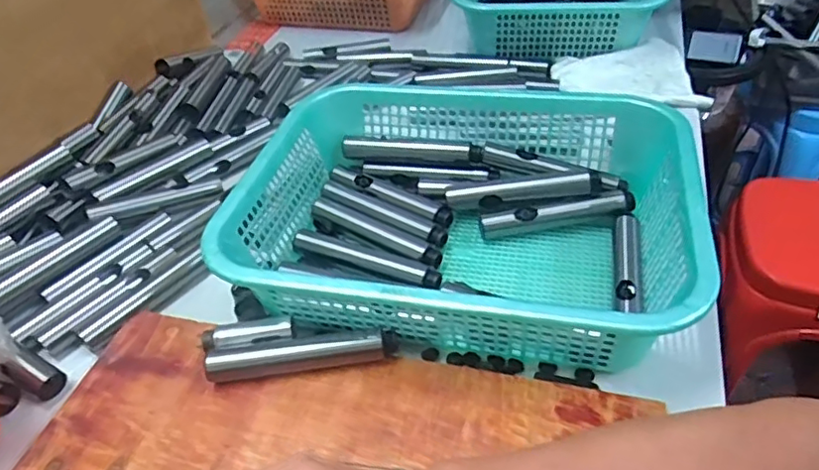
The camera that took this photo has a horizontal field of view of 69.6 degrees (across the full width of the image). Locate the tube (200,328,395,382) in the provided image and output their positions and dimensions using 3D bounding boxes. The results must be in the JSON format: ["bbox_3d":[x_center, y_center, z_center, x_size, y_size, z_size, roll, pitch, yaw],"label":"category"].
[{"bbox_3d":[-0.087,0.097,0.481,0.151,0.024,0.025,-6,42,-2],"label":"tube"}]

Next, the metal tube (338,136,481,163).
[{"bbox_3d":[0.003,-0.094,0.654,0.154,0.028,0.022,6,43,11],"label":"metal tube"}]

